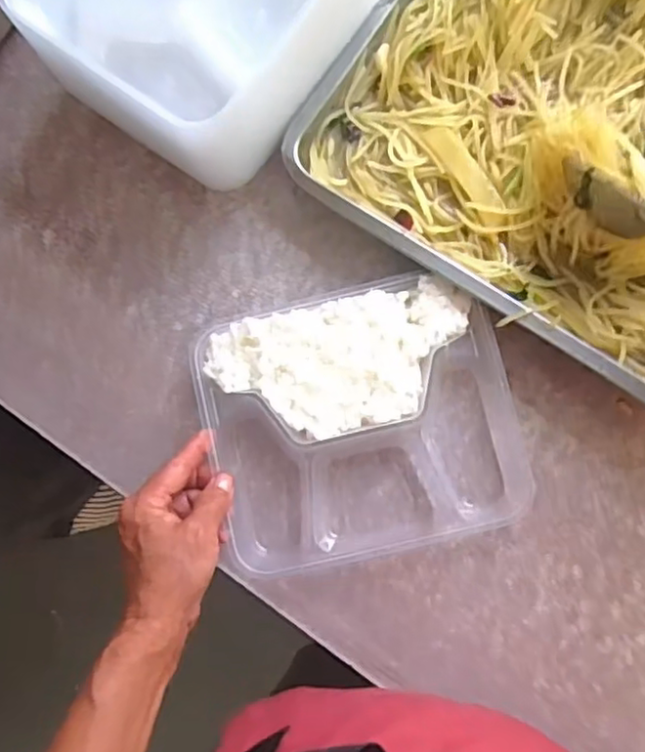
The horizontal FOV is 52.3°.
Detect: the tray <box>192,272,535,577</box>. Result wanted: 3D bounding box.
[{"bbox_3d":[0.027,0.033,0.466,0.208,0.035,0.182,-15,83,4],"label":"tray"}]

